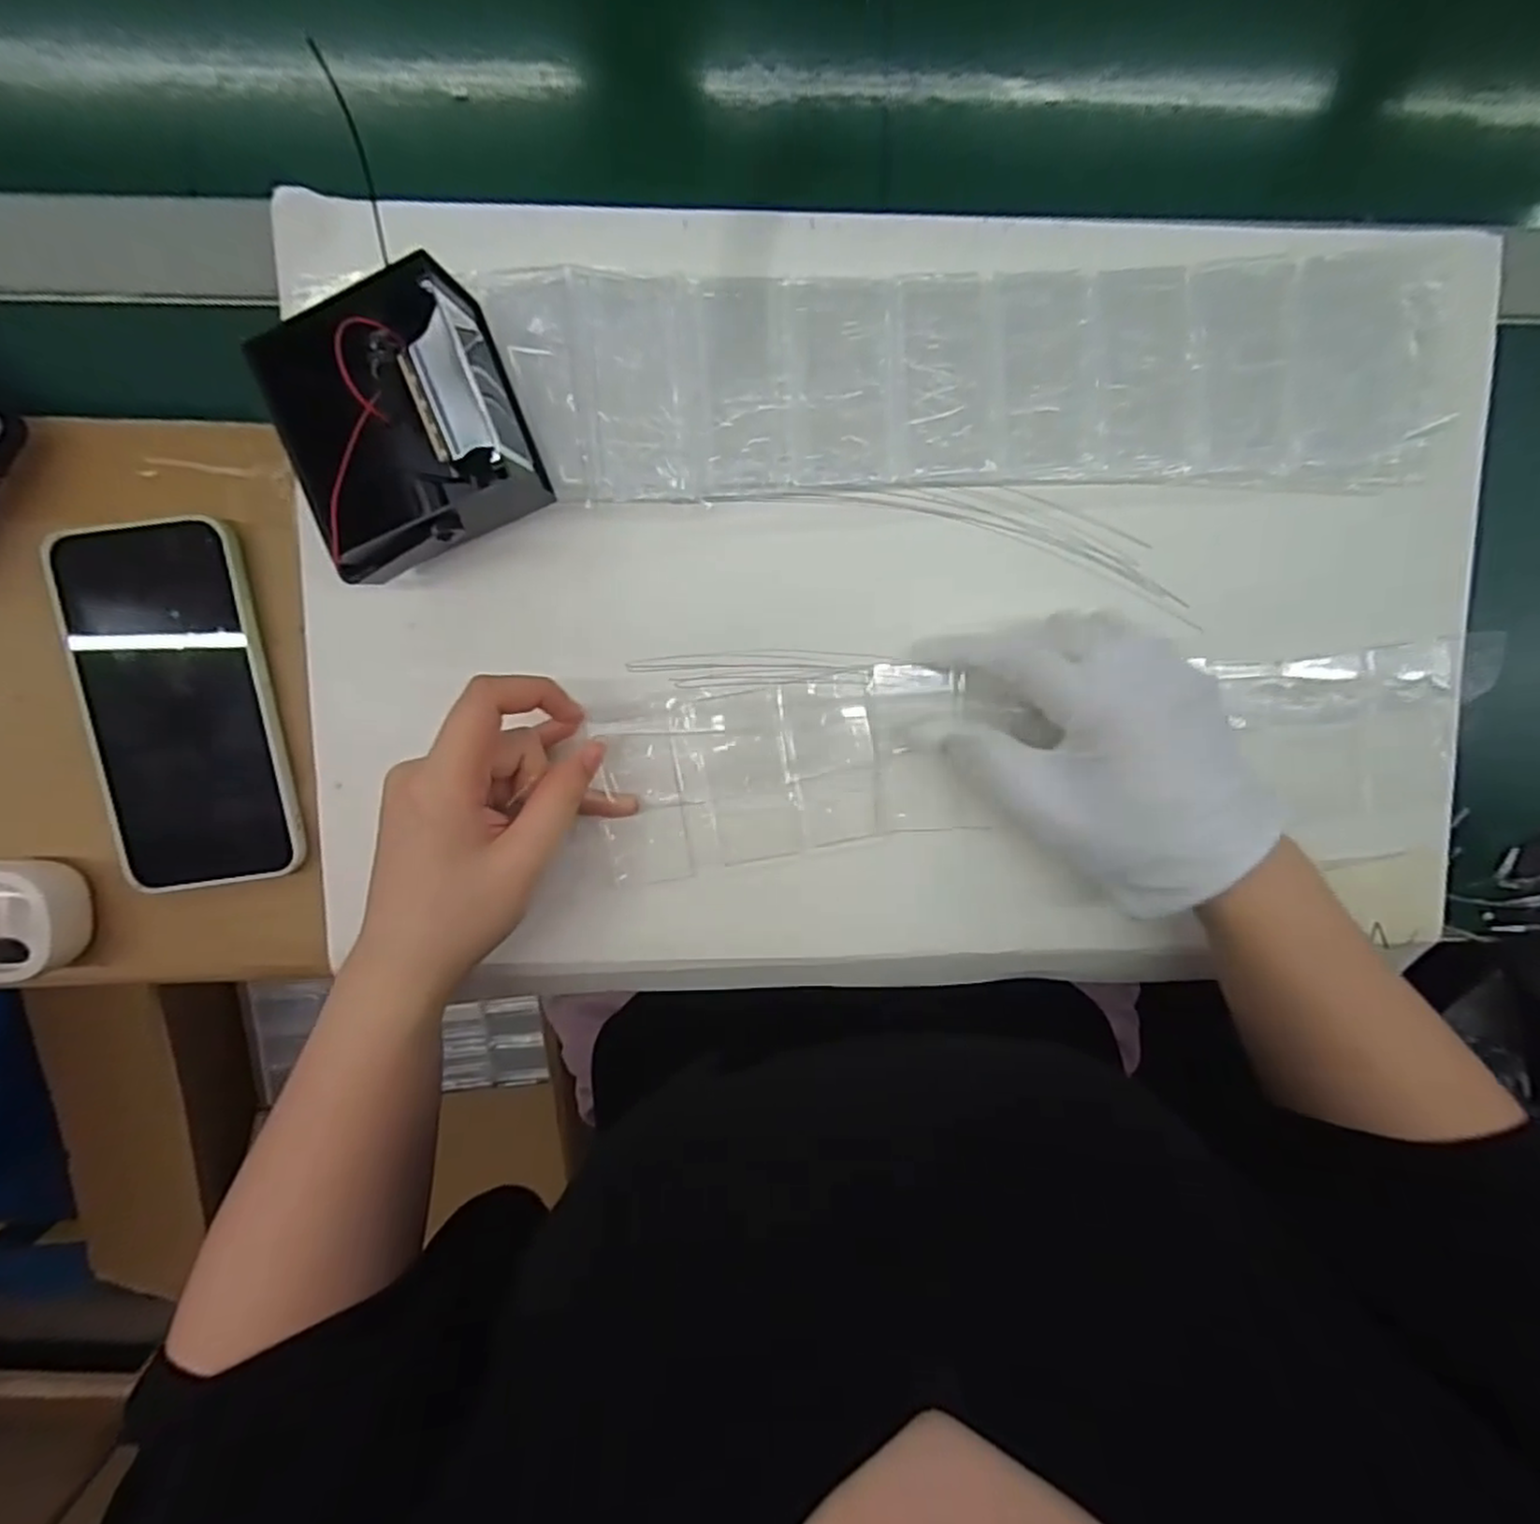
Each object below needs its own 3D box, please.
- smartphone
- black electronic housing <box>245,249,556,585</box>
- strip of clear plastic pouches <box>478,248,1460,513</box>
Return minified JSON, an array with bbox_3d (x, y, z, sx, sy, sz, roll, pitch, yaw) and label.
[{"bbox_3d":[-0.256,-0.023,0.312,0.078,0.015,0.154,-7,97,-3],"label":"smartphone"},{"bbox_3d":[-0.144,-0.134,0.287,0.083,0.049,0.104,-21,97,-1],"label":"black electronic housing"},{"bbox_3d":[0.100,-0.170,0.313,0.421,0.020,0.095,-3,95,-4],"label":"strip of clear plastic pouches"}]

